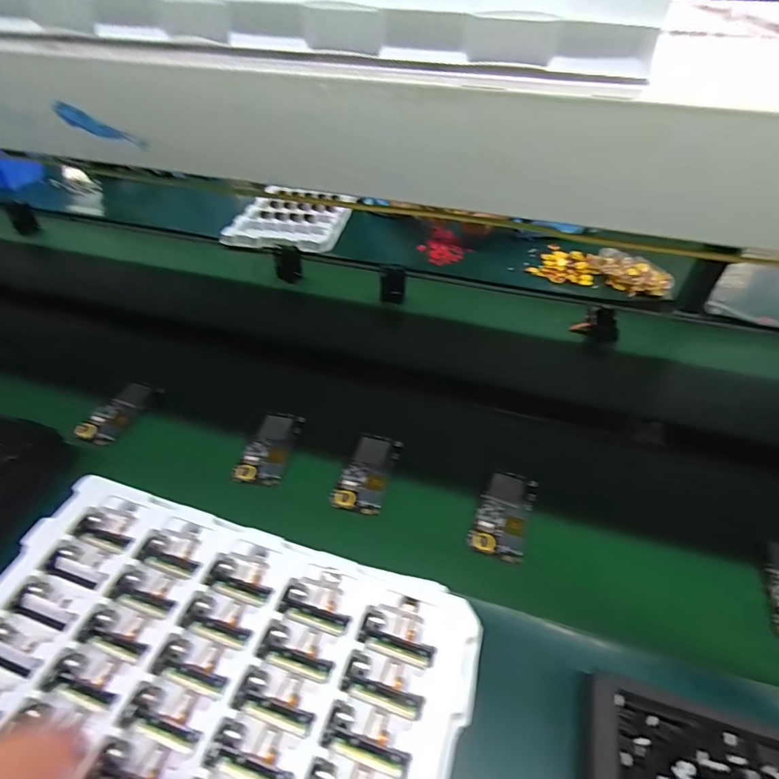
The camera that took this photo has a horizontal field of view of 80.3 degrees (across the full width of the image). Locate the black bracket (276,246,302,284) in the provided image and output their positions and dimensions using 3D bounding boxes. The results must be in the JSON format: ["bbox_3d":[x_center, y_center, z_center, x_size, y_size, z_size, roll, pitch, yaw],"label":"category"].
[{"bbox_3d":[-0.210,-0.262,0.968,0.051,0.081,0.016,-6,43,-8],"label":"black bracket"}]

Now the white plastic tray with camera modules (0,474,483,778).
[{"bbox_3d":[-0.158,0.237,0.384,0.437,0.045,0.251,13,44,12],"label":"white plastic tray with camera modules"}]

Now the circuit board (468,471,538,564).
[{"bbox_3d":[0.144,0.155,0.576,0.064,0.015,0.123,16,45,15],"label":"circuit board"}]

